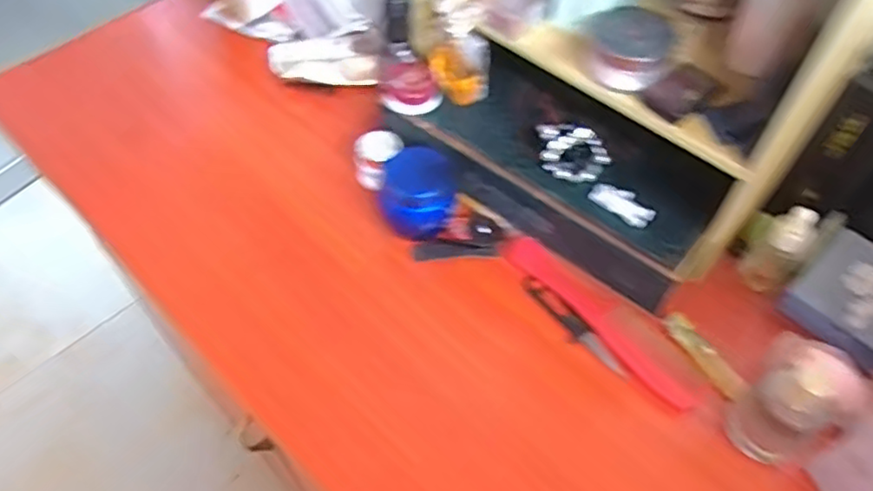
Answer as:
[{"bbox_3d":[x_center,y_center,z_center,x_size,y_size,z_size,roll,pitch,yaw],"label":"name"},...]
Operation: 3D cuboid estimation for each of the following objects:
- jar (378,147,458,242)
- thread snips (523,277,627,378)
[{"bbox_3d":[-0.016,-0.043,0.575,0.067,0.067,0.063,0,54,0],"label":"jar"},{"bbox_3d":[0.115,0.068,0.547,0.019,0.006,0.114,-30,60,-20],"label":"thread snips"}]

